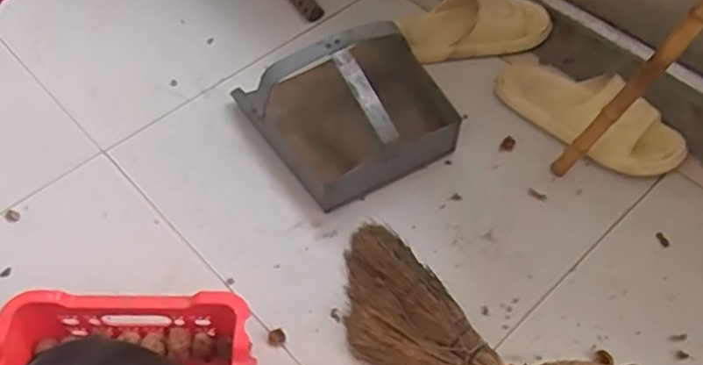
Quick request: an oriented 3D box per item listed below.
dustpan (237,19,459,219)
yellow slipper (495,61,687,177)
[{"bbox_3d":[-0.006,-0.126,0.961,0.262,0.134,0.256,-25,58,-19],"label":"dustpan"},{"bbox_3d":[0.356,-0.109,0.986,0.109,0.077,0.292,-37,62,-25],"label":"yellow slipper"}]

